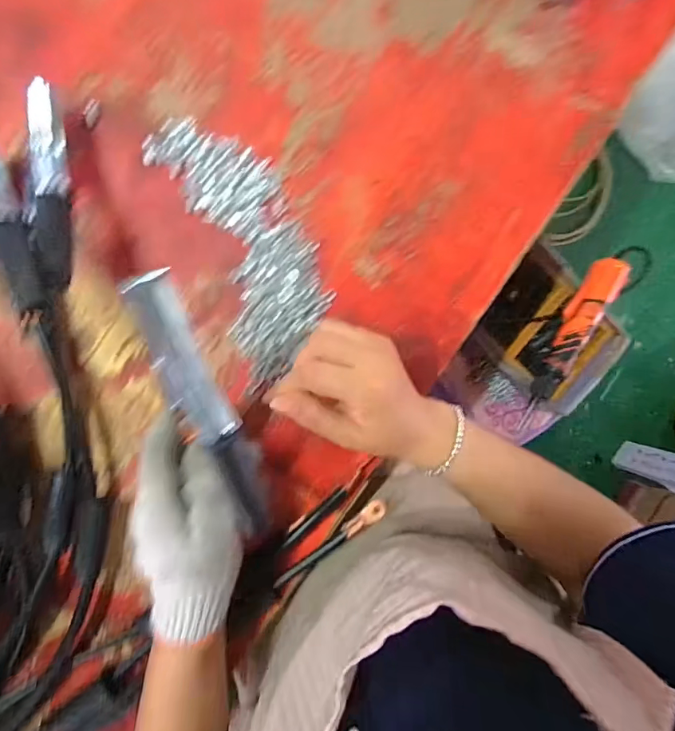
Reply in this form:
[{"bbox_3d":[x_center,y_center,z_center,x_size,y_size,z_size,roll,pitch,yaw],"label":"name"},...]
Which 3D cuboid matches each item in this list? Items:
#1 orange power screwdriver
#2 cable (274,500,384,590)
[{"bbox_3d":[0.348,-0.038,0.672,0.054,0.070,0.264,23,102,-8],"label":"orange power screwdriver"},{"bbox_3d":[-0.005,0.146,0.367,0.105,0.010,0.015,-35,97,-5],"label":"cable"}]

